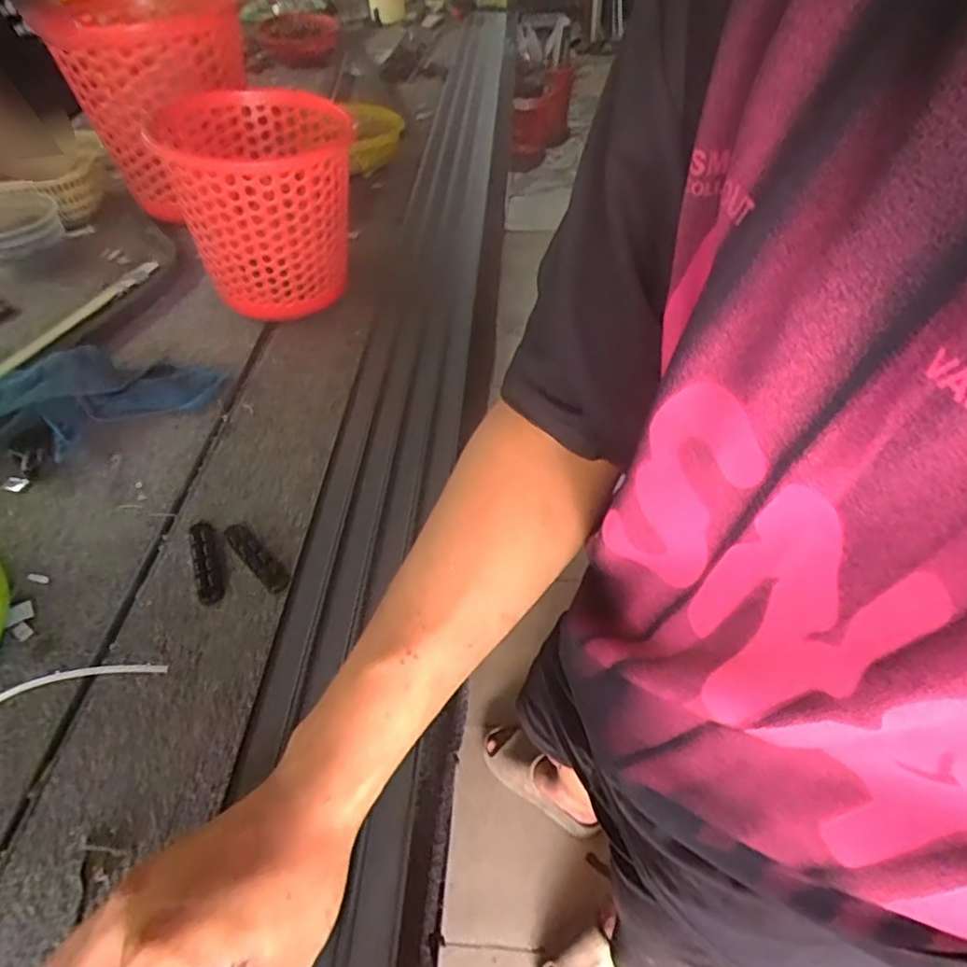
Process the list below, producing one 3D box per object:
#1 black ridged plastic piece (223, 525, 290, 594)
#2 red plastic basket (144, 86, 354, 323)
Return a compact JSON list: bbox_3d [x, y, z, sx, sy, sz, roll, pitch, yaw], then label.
[{"bbox_3d":[-0.181,0.058,0.504,0.075,0.007,0.019,37,54,28],"label":"black ridged plastic piece"},{"bbox_3d":[-0.232,-0.288,0.688,0.171,0.213,0.203,-16,48,-13],"label":"red plastic basket"}]

